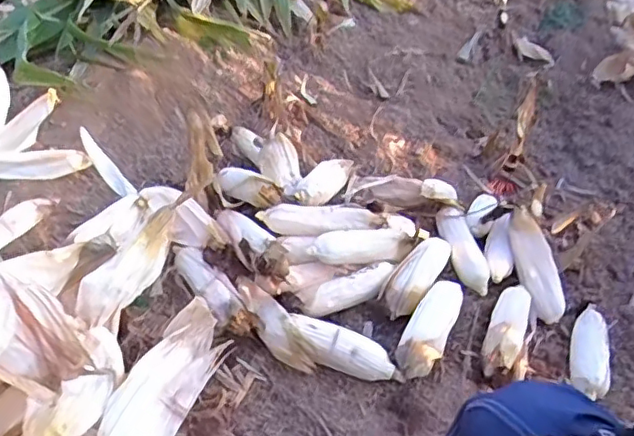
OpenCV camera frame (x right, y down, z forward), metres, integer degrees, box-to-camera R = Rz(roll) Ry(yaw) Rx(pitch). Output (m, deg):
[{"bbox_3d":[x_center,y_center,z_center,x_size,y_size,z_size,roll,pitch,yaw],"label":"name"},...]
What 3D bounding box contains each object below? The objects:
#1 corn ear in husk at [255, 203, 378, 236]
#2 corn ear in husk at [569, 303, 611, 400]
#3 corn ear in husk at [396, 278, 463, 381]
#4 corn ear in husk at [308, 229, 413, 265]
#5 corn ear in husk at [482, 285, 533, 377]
[{"bbox_3d":[0.008,0.001,1.164,0.232,0.049,0.056,-6,40,-12],"label":"corn ear in husk"},{"bbox_3d":[0.502,0.235,1.086,0.070,0.045,0.257,17,40,16],"label":"corn ear in husk"},{"bbox_3d":[0.203,0.191,1.058,0.071,0.059,0.241,19,41,18],"label":"corn ear in husk"},{"bbox_3d":[0.085,0.057,1.151,0.221,0.065,0.069,-9,40,-16],"label":"corn ear in husk"},{"bbox_3d":[0.348,0.197,1.085,0.065,0.054,0.247,19,41,18],"label":"corn ear in husk"}]

